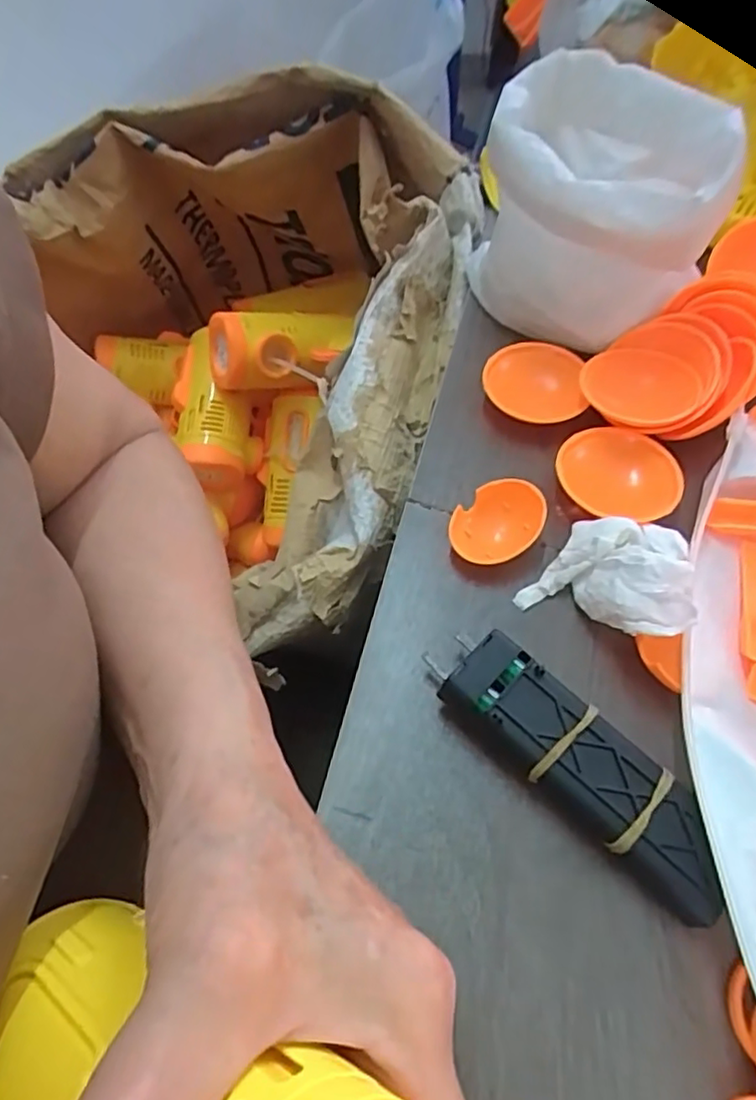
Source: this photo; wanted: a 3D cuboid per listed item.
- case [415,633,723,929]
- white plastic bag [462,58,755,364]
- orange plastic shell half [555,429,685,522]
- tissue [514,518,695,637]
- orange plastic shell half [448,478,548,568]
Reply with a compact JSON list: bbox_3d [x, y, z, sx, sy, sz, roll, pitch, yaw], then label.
[{"bbox_3d":[0.070,0.074,0.223,0.031,0.025,0.111,-40,65,-22],"label":"case"},{"bbox_3d":[0.111,-0.182,0.330,0.114,0.083,0.128,11,58,8],"label":"white plastic bag"},{"bbox_3d":[0.111,-0.036,0.289,0.054,0.016,0.054,-1,57,1],"label":"orange plastic shell half"},{"bbox_3d":[0.098,0.006,0.257,0.058,0.035,0.053,28,62,18],"label":"tissue"},{"bbox_3d":[0.053,-0.012,0.279,0.043,0.009,0.033,-31,84,7],"label":"orange plastic shell half"}]

